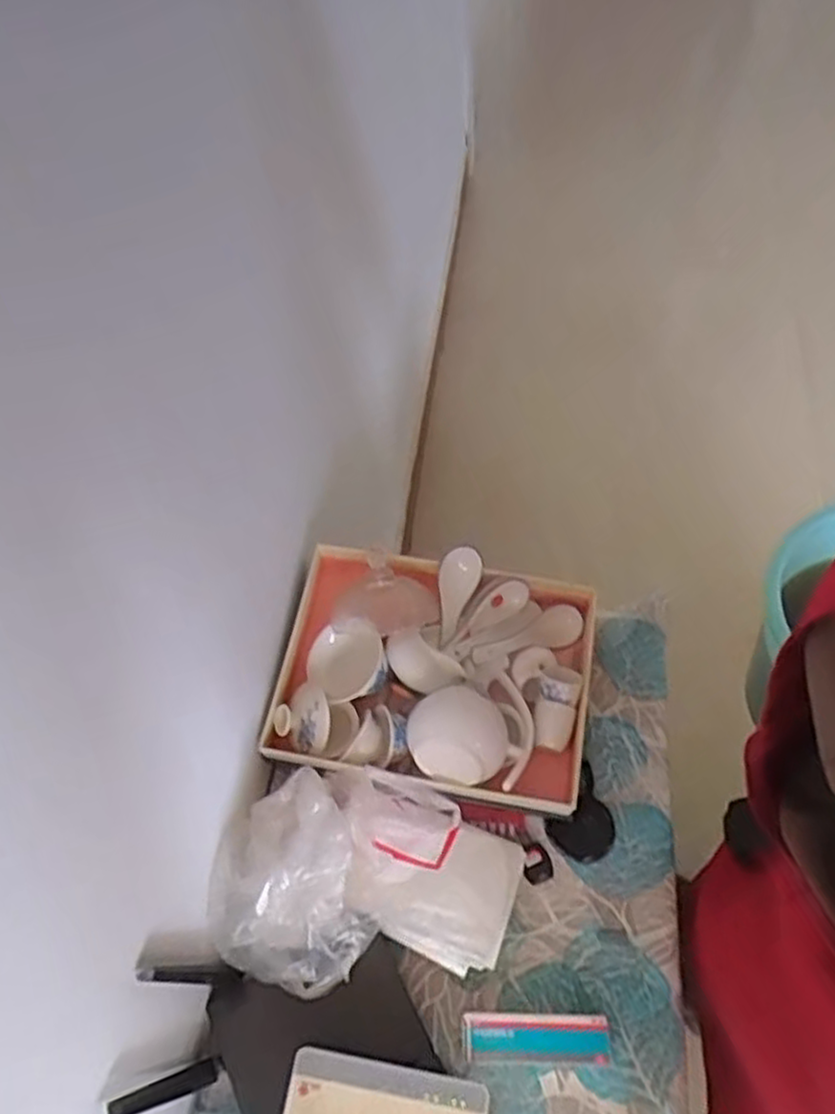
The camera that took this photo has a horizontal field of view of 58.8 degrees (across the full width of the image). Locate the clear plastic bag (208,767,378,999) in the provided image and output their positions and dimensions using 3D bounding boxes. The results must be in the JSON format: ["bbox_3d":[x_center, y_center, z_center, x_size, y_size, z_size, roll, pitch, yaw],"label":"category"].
[{"bbox_3d":[-0.103,0.259,0.586,0.115,0.087,0.153,-14,61,-4],"label":"clear plastic bag"}]

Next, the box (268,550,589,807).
[{"bbox_3d":[0.016,0.098,0.678,0.273,0.069,0.206,9,62,9],"label":"box"}]

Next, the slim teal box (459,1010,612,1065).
[{"bbox_3d":[0.091,0.370,0.571,0.109,0.021,0.032,0,60,4],"label":"slim teal box"}]

